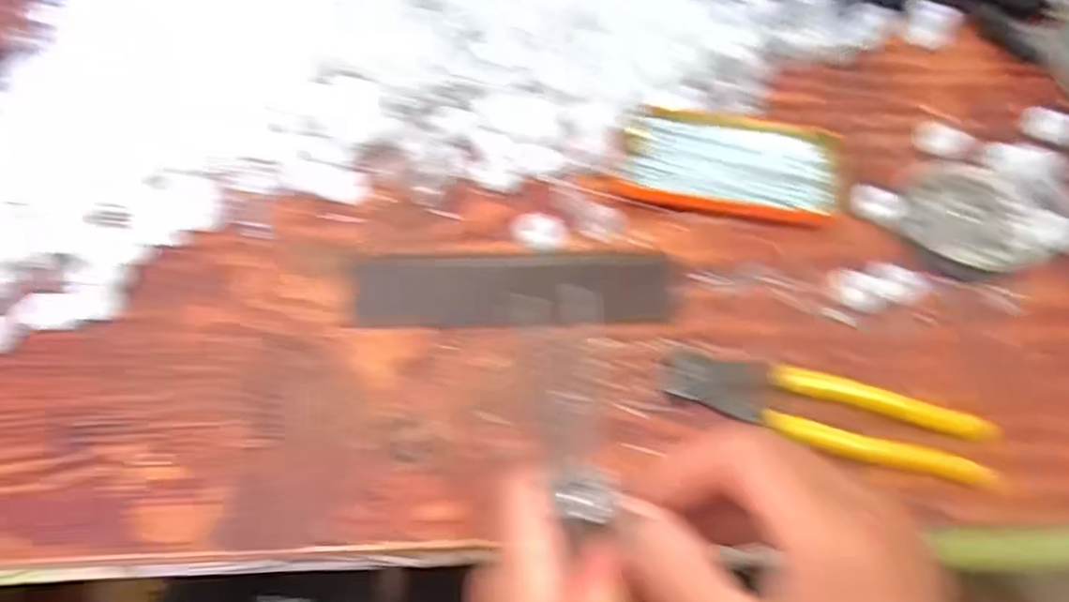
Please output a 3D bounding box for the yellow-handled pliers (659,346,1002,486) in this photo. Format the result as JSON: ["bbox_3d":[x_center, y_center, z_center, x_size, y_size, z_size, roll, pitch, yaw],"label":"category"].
[{"bbox_3d":[0.155,0.060,0.388,0.170,0.018,0.036,17,59,12],"label":"yellow-handled pliers"}]

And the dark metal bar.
[{"bbox_3d":[-0.014,-0.009,0.436,0.190,0.008,0.044,0,57,1],"label":"dark metal bar"}]

